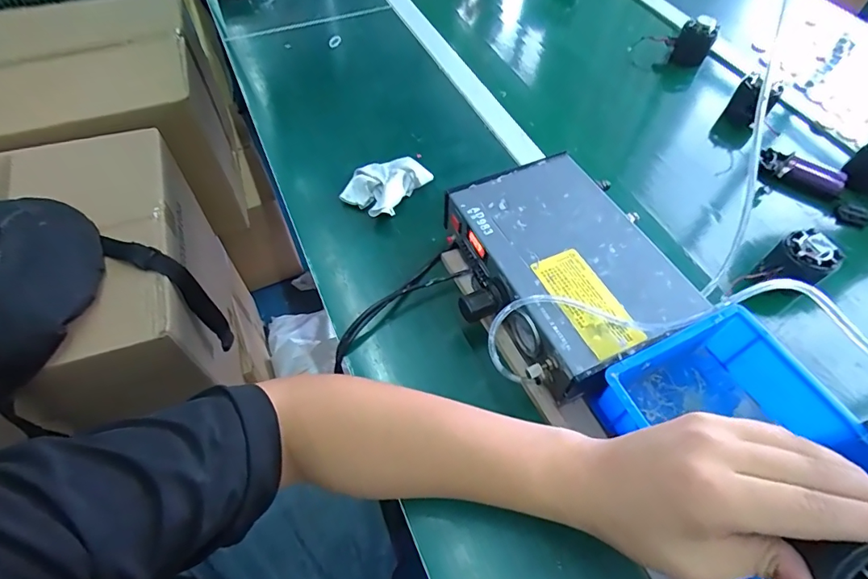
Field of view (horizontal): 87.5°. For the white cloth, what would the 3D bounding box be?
[{"bbox_3d":[-0.064,-0.131,0.563,0.079,0.024,0.097,32,61,18],"label":"white cloth"}]

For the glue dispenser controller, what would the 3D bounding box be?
[{"bbox_3d":[0.116,-0.019,0.461,0.194,0.068,0.235,-21,60,-15],"label":"glue dispenser controller"}]

